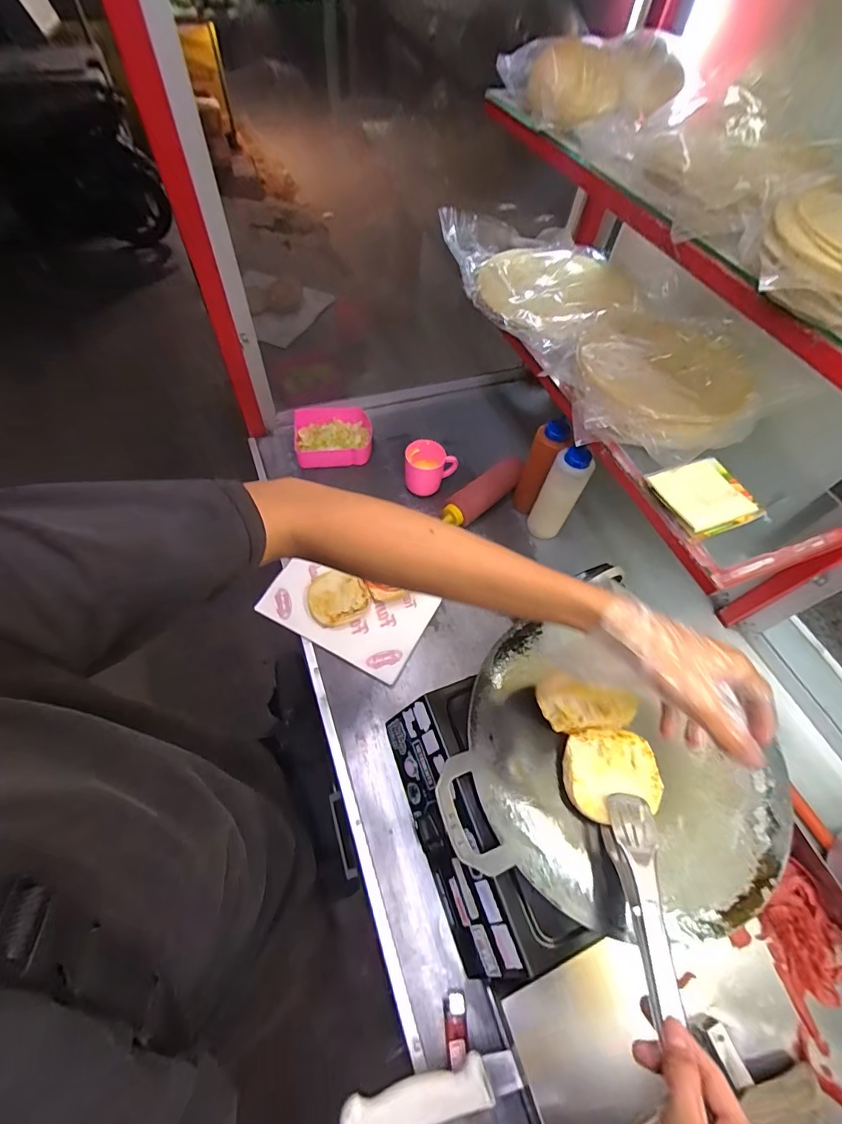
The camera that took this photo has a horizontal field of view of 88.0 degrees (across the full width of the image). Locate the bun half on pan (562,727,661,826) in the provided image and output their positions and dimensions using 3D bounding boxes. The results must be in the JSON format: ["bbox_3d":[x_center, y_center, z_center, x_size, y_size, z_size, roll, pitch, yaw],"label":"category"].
[{"bbox_3d":[0.198,0.220,0.456,0.099,0.015,0.081,-8,58,-8],"label":"bun half on pan"}]

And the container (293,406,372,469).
[{"bbox_3d":[-0.176,-0.247,0.876,0.151,0.033,0.160,-5,58,-6],"label":"container"}]

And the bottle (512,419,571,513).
[{"bbox_3d":[0.203,-0.157,0.752,0.052,0.179,0.047,24,59,12],"label":"bottle"}]

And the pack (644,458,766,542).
[{"bbox_3d":[0.325,-0.074,0.499,0.101,0.021,0.090,-17,60,-13],"label":"pack"}]

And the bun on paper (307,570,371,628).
[{"bbox_3d":[-0.135,0.058,0.697,0.088,0.028,0.090,1,57,-2],"label":"bun on paper"}]

